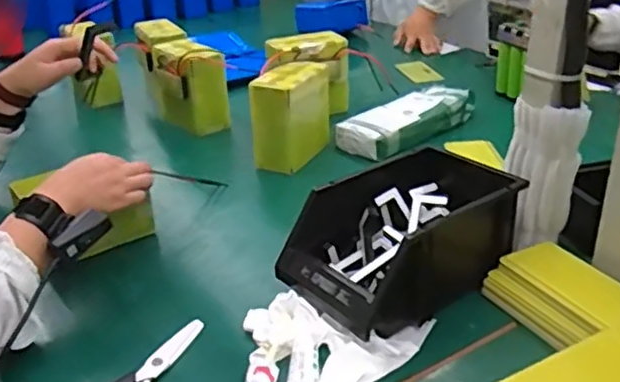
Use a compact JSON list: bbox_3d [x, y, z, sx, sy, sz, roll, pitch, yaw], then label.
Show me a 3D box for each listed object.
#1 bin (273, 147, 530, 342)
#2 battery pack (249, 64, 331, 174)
[{"bbox_3d":[0.120,0.052,0.772,0.288,0.118,0.158,-19,33,-29],"label":"bin"},{"bbox_3d":[-0.031,-0.128,1.108,0.066,0.146,0.157,15,33,28],"label":"battery pack"}]

